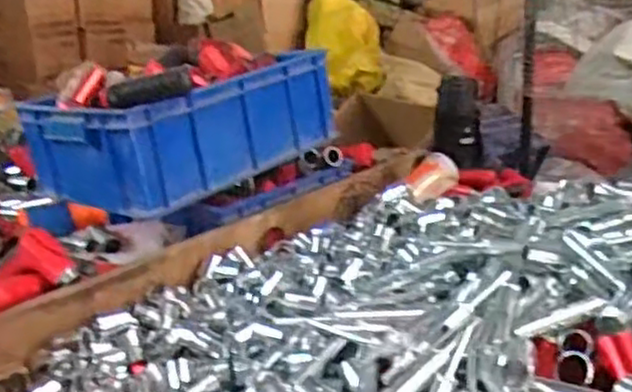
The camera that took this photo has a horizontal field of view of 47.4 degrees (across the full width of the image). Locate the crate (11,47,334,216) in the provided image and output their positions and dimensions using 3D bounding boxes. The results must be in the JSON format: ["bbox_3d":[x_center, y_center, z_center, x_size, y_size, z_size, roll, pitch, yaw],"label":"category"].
[{"bbox_3d":[-0.204,-0.110,1.089,0.277,0.156,0.375,12,21,37],"label":"crate"}]

